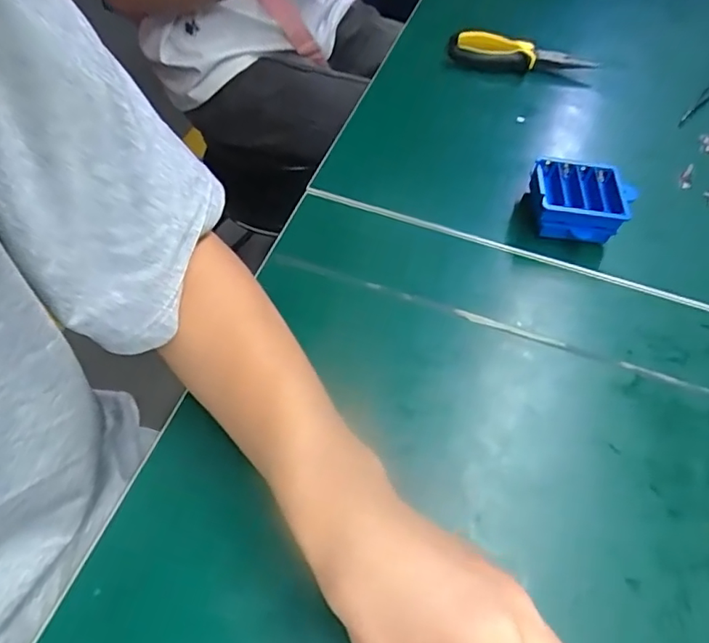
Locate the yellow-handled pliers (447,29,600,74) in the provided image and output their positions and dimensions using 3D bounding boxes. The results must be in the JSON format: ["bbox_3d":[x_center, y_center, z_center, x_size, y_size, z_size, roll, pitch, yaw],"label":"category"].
[{"bbox_3d":[0.183,-0.292,0.605,0.159,0.029,0.043,16,55,6],"label":"yellow-handled pliers"}]

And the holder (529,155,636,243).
[{"bbox_3d":[0.187,-0.102,0.459,0.079,0.034,0.070,7,55,0],"label":"holder"}]

